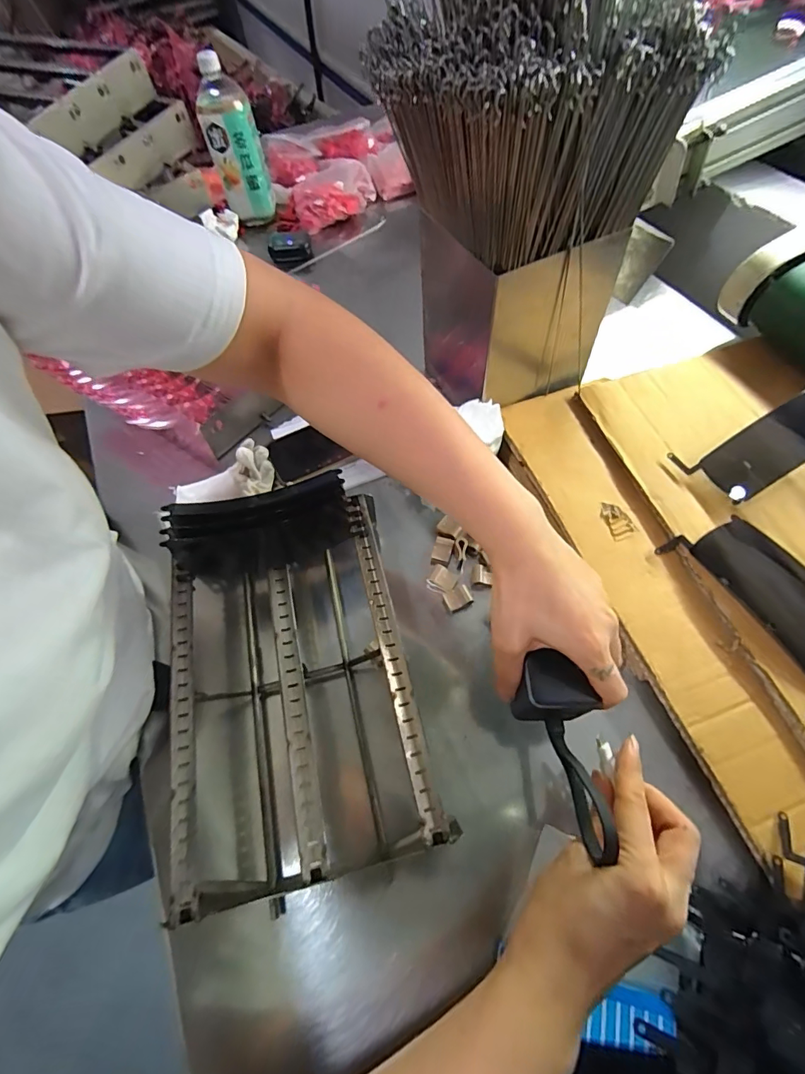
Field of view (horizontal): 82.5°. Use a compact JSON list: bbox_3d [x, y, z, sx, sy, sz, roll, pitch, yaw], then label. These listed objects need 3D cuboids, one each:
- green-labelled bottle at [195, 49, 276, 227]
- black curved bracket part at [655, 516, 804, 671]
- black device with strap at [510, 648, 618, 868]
[{"bbox_3d":[-0.288,-0.672,0.781,0.084,0.198,0.081,-15,60,-4],"label":"green-labelled bottle"},{"bbox_3d":[0.329,0.056,0.409,0.078,0.025,0.173,-27,61,-11],"label":"black curved bracket part"},{"bbox_3d":[0.107,0.146,0.318,0.054,0.052,0.114,7,61,8],"label":"black device with strap"}]

